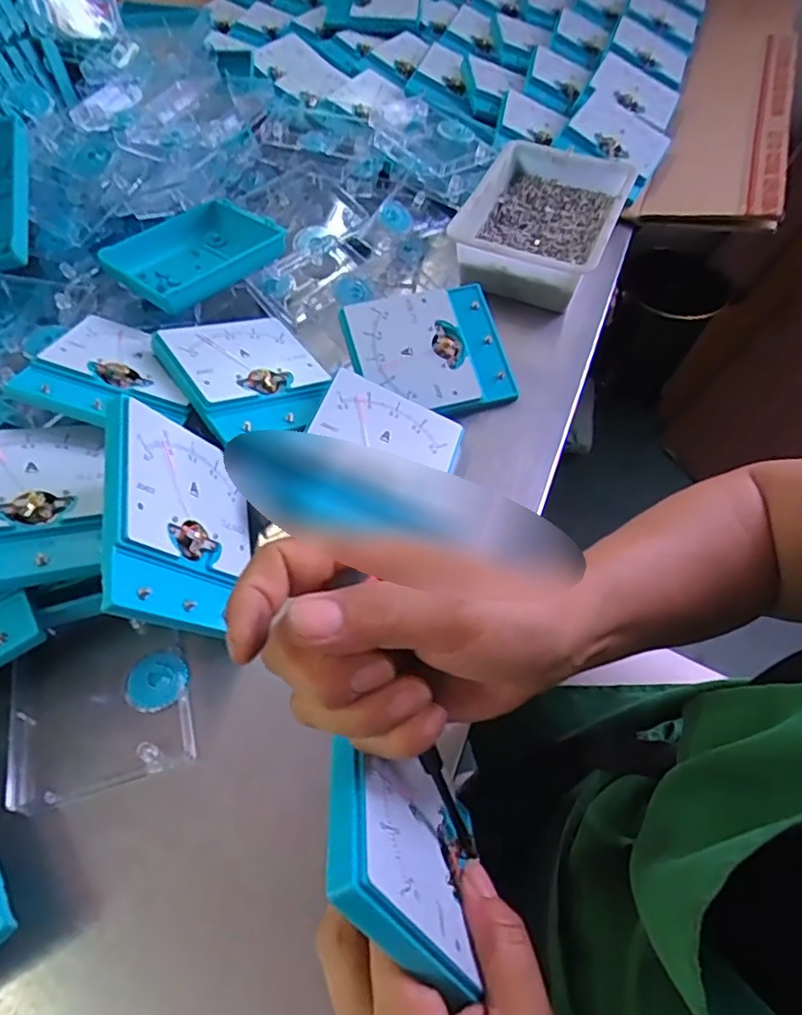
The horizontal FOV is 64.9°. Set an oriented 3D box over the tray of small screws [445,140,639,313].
[{"bbox_3d":[0.125,-0.252,0.558,0.123,0.050,0.182,19,57,13],"label":"tray of small screws"}]

